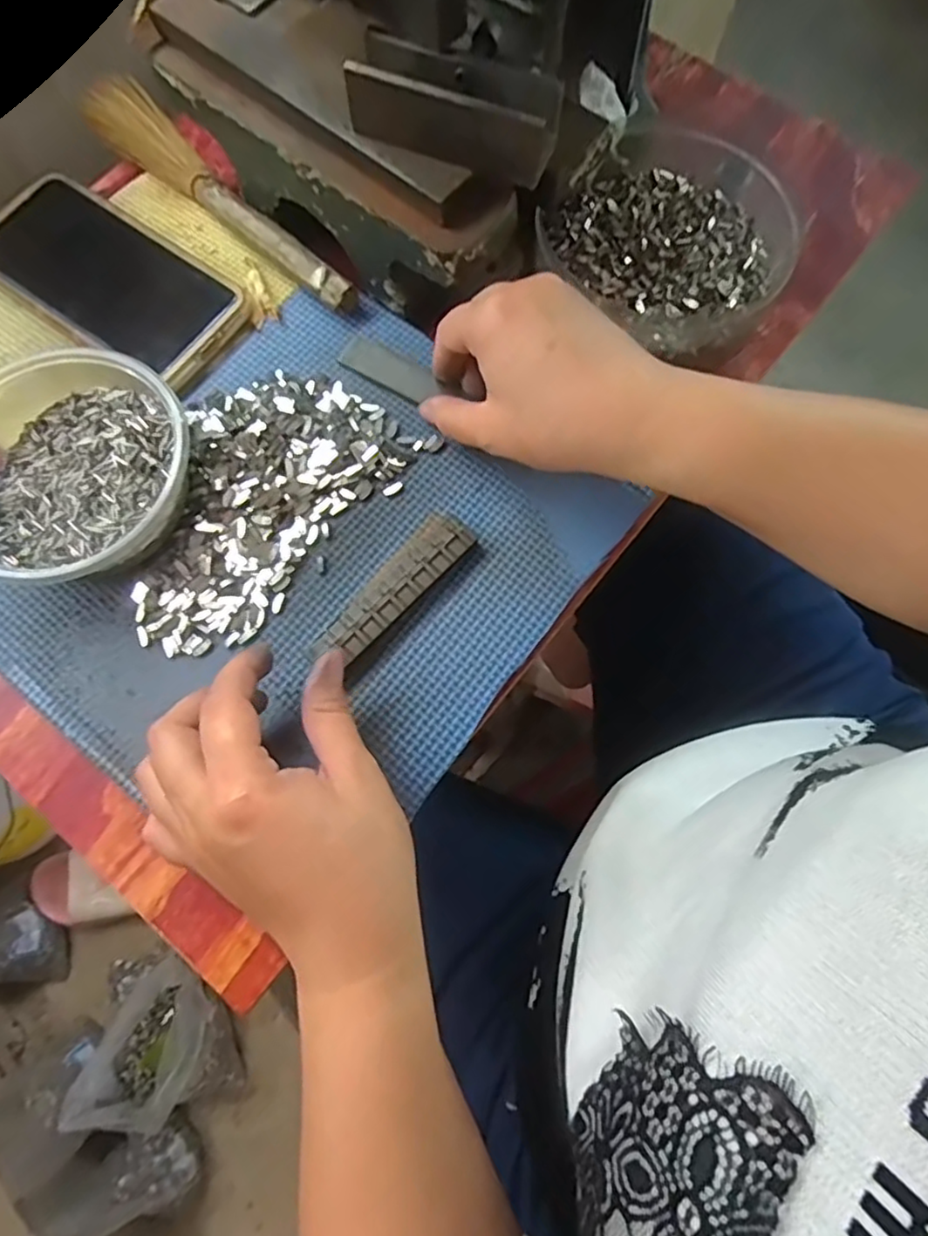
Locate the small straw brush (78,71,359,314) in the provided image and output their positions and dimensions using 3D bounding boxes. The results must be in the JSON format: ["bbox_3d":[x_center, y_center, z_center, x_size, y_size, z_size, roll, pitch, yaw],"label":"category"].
[{"bbox_3d":[-0.147,-0.245,0.372,0.036,0.021,0.223,-41,78,-12],"label":"small straw brush"}]

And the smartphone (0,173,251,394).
[{"bbox_3d":[-0.199,-0.190,0.359,0.158,0.012,0.074,35,76,9],"label":"smartphone"}]

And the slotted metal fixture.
[{"bbox_3d":[-0.036,-0.013,0.311,0.027,0.011,0.093,42,77,11],"label":"slotted metal fixture"}]

